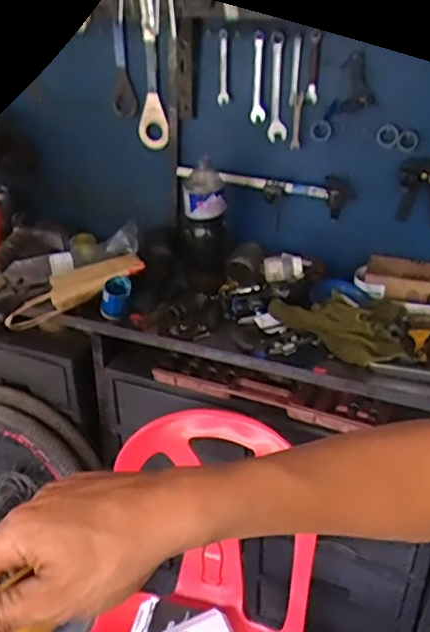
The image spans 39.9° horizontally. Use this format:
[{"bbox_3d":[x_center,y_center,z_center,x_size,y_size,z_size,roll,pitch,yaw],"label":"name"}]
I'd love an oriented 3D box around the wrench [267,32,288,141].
[{"bbox_3d":[0.136,-0.490,1.275,0.009,0.216,0.053,-18,28,-41],"label":"wrench"}]

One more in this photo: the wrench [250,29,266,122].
[{"bbox_3d":[0.093,-0.519,1.287,0.040,0.184,0.008,15,27,39],"label":"wrench"}]

